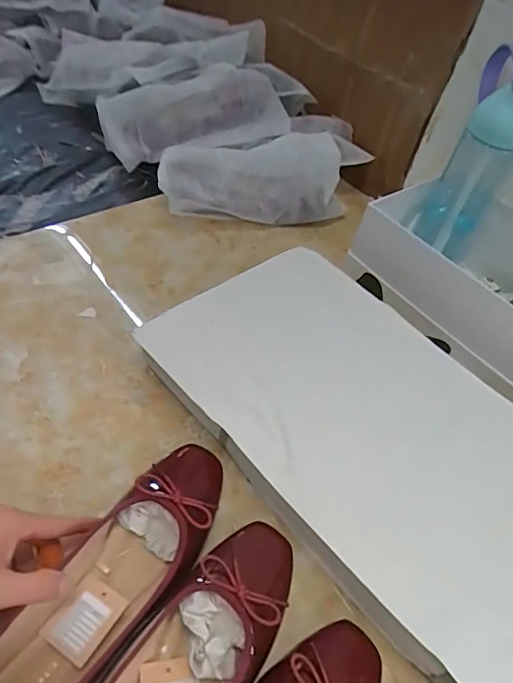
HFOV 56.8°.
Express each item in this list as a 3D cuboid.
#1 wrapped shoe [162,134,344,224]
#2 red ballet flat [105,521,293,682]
[{"bbox_3d":[-0.003,-0.249,0.729,0.295,0.078,0.134,-13,54,-21],"label":"wrapped shoe"},{"bbox_3d":[-0.052,0.232,0.327,0.078,0.059,0.240,37,53,19],"label":"red ballet flat"}]

